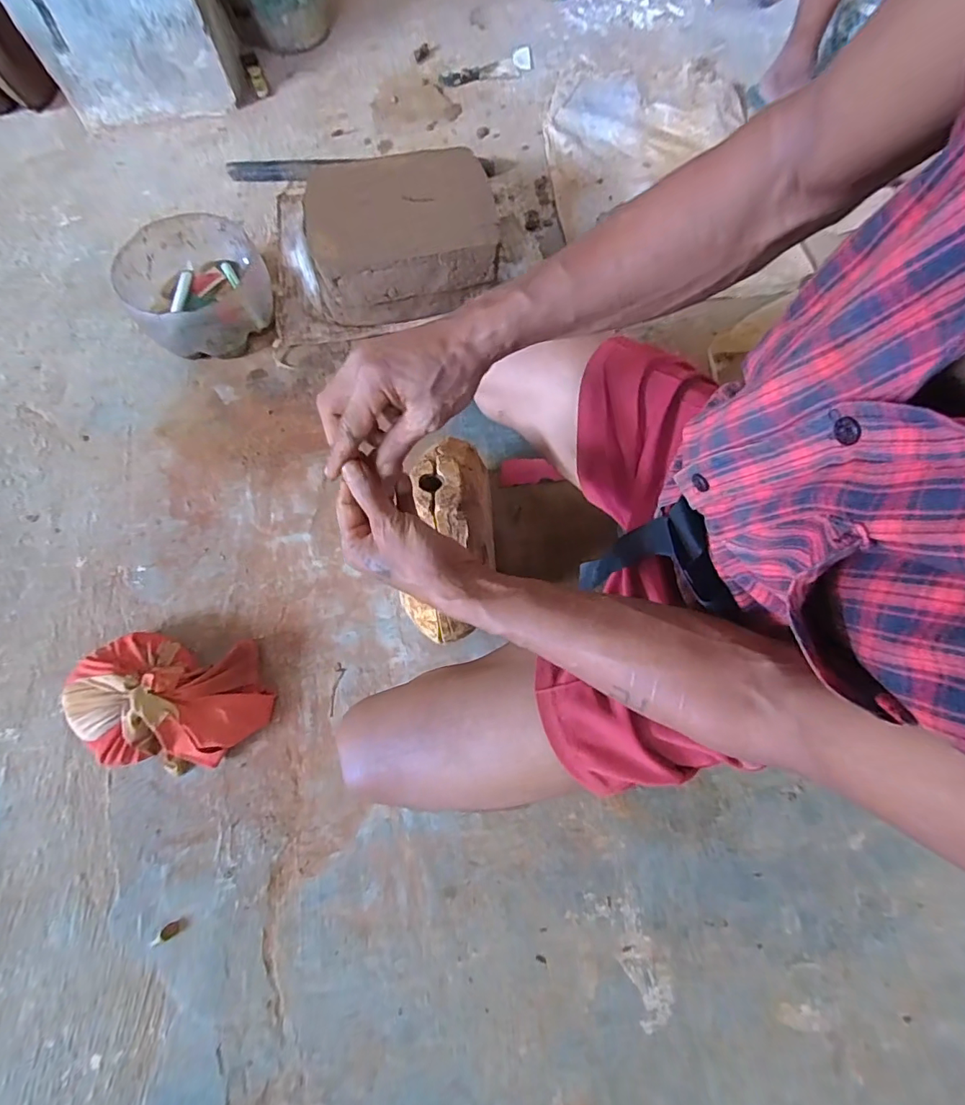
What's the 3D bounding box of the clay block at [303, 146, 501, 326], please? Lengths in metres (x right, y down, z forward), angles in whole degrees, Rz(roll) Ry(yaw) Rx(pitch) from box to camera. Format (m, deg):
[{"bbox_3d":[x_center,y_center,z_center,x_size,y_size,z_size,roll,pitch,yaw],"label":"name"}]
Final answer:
[{"bbox_3d":[-0.140,-0.555,0.887,0.310,0.153,0.238,-13,72,-4],"label":"clay block"}]

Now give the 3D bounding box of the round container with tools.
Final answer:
[{"bbox_3d":[-0.498,-0.465,0.889,0.222,0.122,0.244,0,71,1],"label":"round container with tools"}]

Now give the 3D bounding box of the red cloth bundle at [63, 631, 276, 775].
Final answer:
[{"bbox_3d":[-0.427,0.199,0.671,0.248,0.083,0.169,3,71,2],"label":"red cloth bundle"}]

